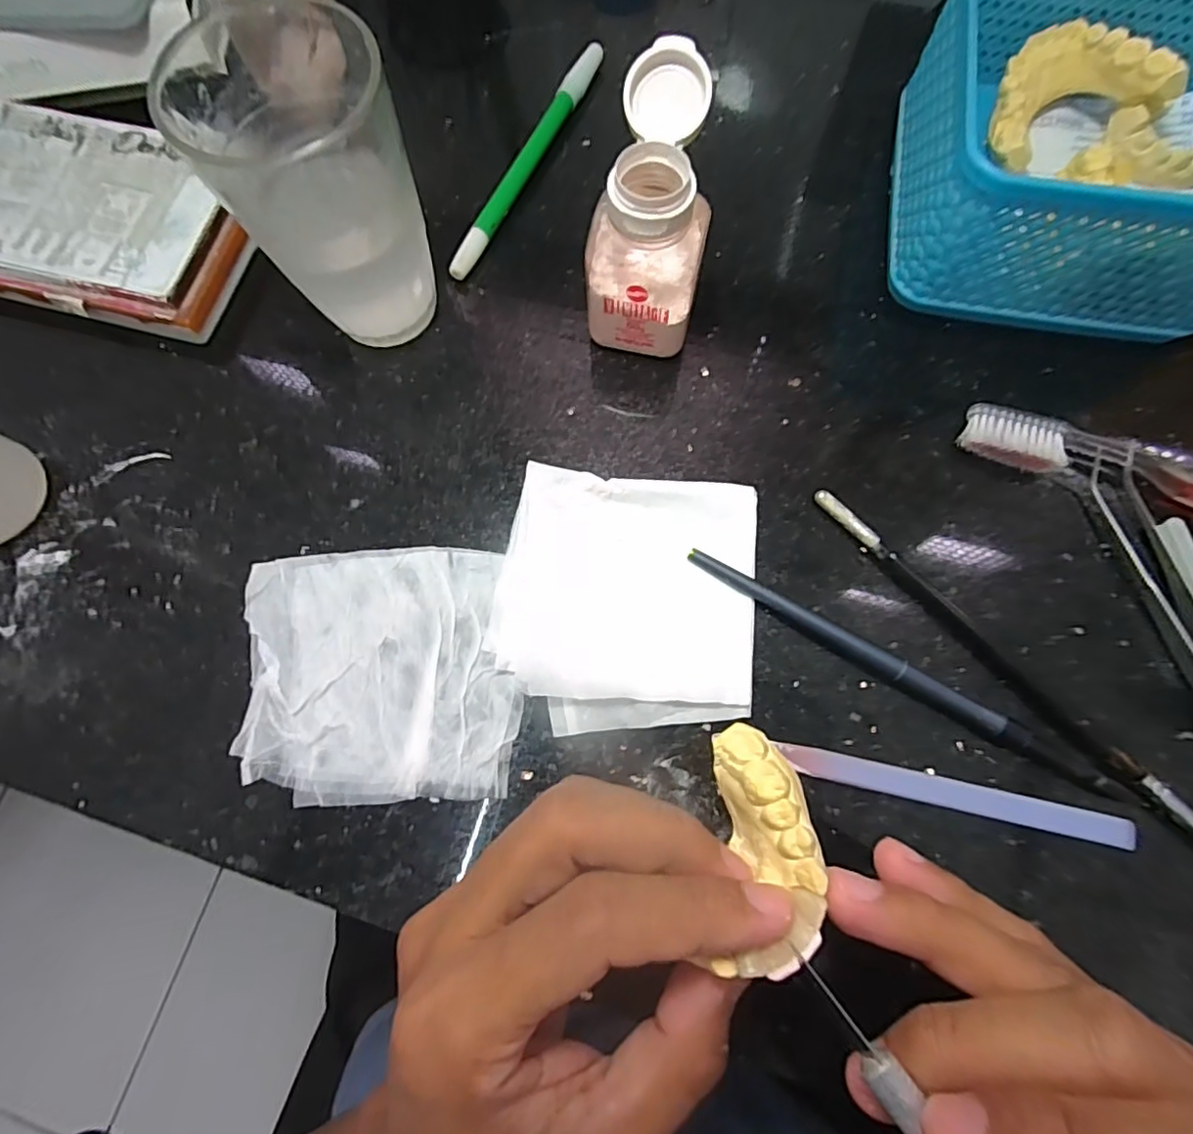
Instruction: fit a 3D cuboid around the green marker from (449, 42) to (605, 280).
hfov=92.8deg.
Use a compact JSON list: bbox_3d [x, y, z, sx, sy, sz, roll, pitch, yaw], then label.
[{"bbox_3d":[-0.031,-0.192,0.268,0.010,0.012,0.143,25,77,9],"label":"green marker"}]

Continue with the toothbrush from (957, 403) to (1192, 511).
[{"bbox_3d":[0.231,-0.026,0.213,0.181,0.014,0.021,20,76,7],"label":"toothbrush"}]

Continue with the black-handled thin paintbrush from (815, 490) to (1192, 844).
[{"bbox_3d":[0.150,0.038,0.201,0.007,0.007,0.186,-41,77,-9],"label":"black-handled thin paintbrush"}]

